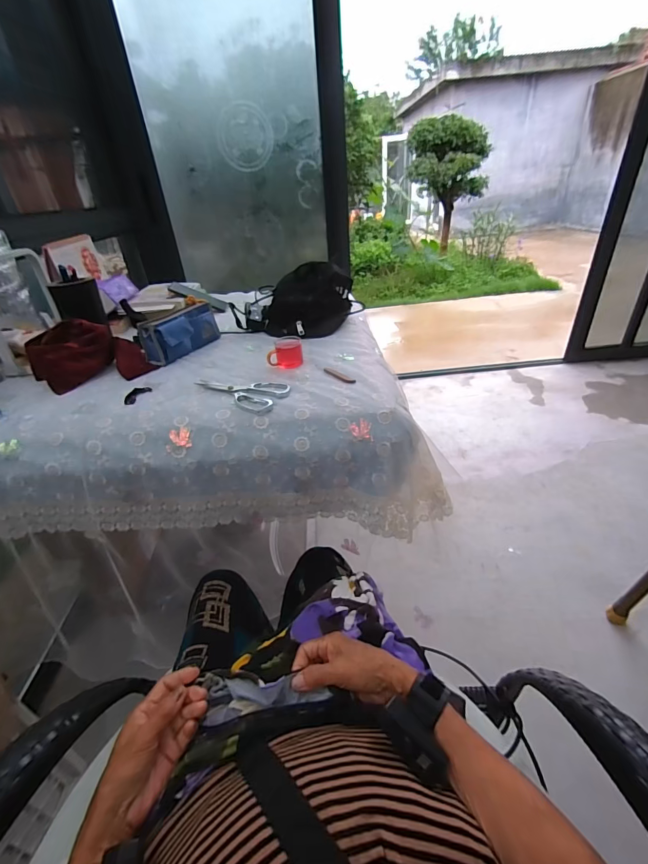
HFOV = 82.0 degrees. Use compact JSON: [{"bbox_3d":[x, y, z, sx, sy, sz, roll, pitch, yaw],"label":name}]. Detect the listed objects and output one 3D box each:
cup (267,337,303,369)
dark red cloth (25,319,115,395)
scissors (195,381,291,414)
[{"bbox_3d":[-0.079,-0.166,0.762,0.068,0.051,0.065,-6,33,-1],"label":"cup"},{"bbox_3d":[-0.511,-0.163,0.757,0.118,0.093,0.142,18,40,32],"label":"dark red cloth"},{"bbox_3d":[-0.154,-0.077,0.679,0.189,0.013,0.098,15,39,28],"label":"scissors"}]

